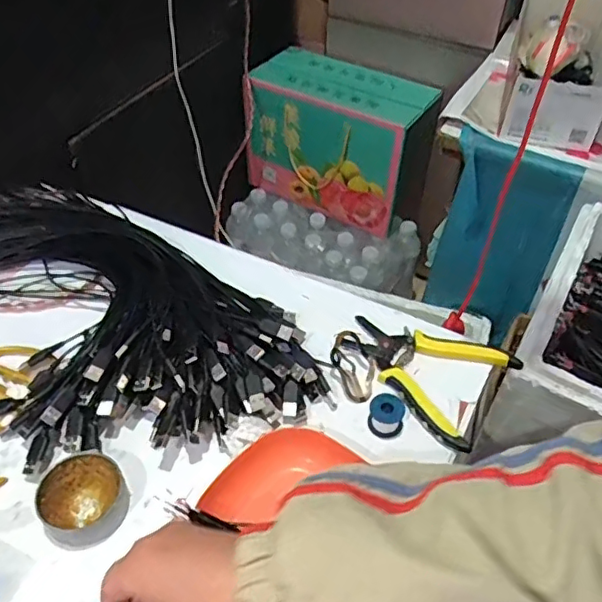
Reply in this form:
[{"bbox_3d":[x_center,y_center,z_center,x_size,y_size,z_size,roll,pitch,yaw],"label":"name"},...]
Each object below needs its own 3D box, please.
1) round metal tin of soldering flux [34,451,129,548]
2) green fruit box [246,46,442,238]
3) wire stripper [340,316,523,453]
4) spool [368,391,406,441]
[{"bbox_3d":[-0.169,0.154,0.461,0.062,0.023,0.063,1,47,-1],"label":"round metal tin of soldering flux"},{"bbox_3d":[0.072,-0.304,1.131,0.323,0.237,0.150,25,51,20],"label":"green fruit box"},{"bbox_3d":[0.112,0.061,0.558,0.149,0.019,0.116,29,52,23],"label":"wire stripper"},{"bbox_3d":[0.075,0.099,0.515,0.031,0.024,0.034,1,47,-1],"label":"spool"}]

